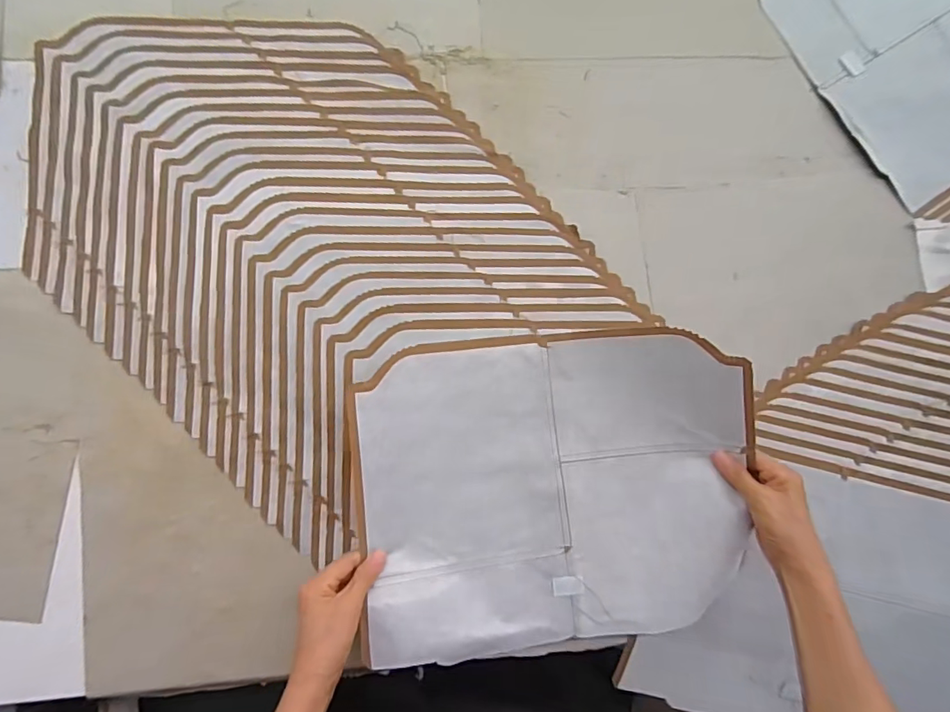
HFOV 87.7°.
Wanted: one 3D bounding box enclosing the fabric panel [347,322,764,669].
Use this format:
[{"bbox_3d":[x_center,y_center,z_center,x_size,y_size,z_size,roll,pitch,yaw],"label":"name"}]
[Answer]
[{"bbox_3d":[0.080,0.138,0.503,0.385,0.069,0.313,-4,85,-5],"label":"fabric panel"}]

